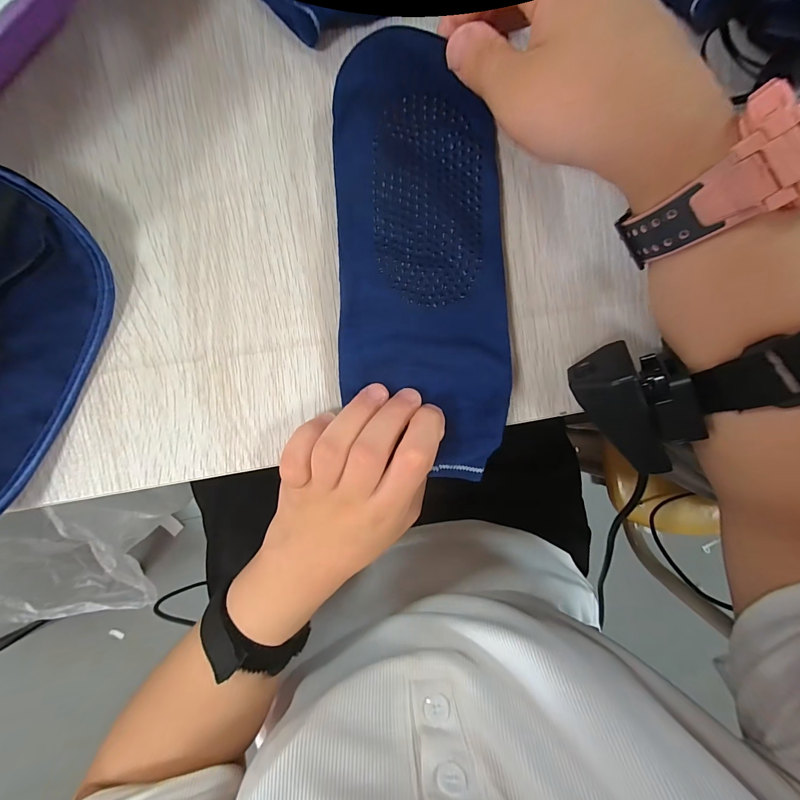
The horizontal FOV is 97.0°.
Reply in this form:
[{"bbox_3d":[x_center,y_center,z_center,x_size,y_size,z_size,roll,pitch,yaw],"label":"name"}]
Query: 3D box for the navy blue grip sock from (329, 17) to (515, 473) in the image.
[{"bbox_3d":[0.012,-0.066,0.179,0.091,0.013,0.210,-9,92,-7],"label":"navy blue grip sock"}]

